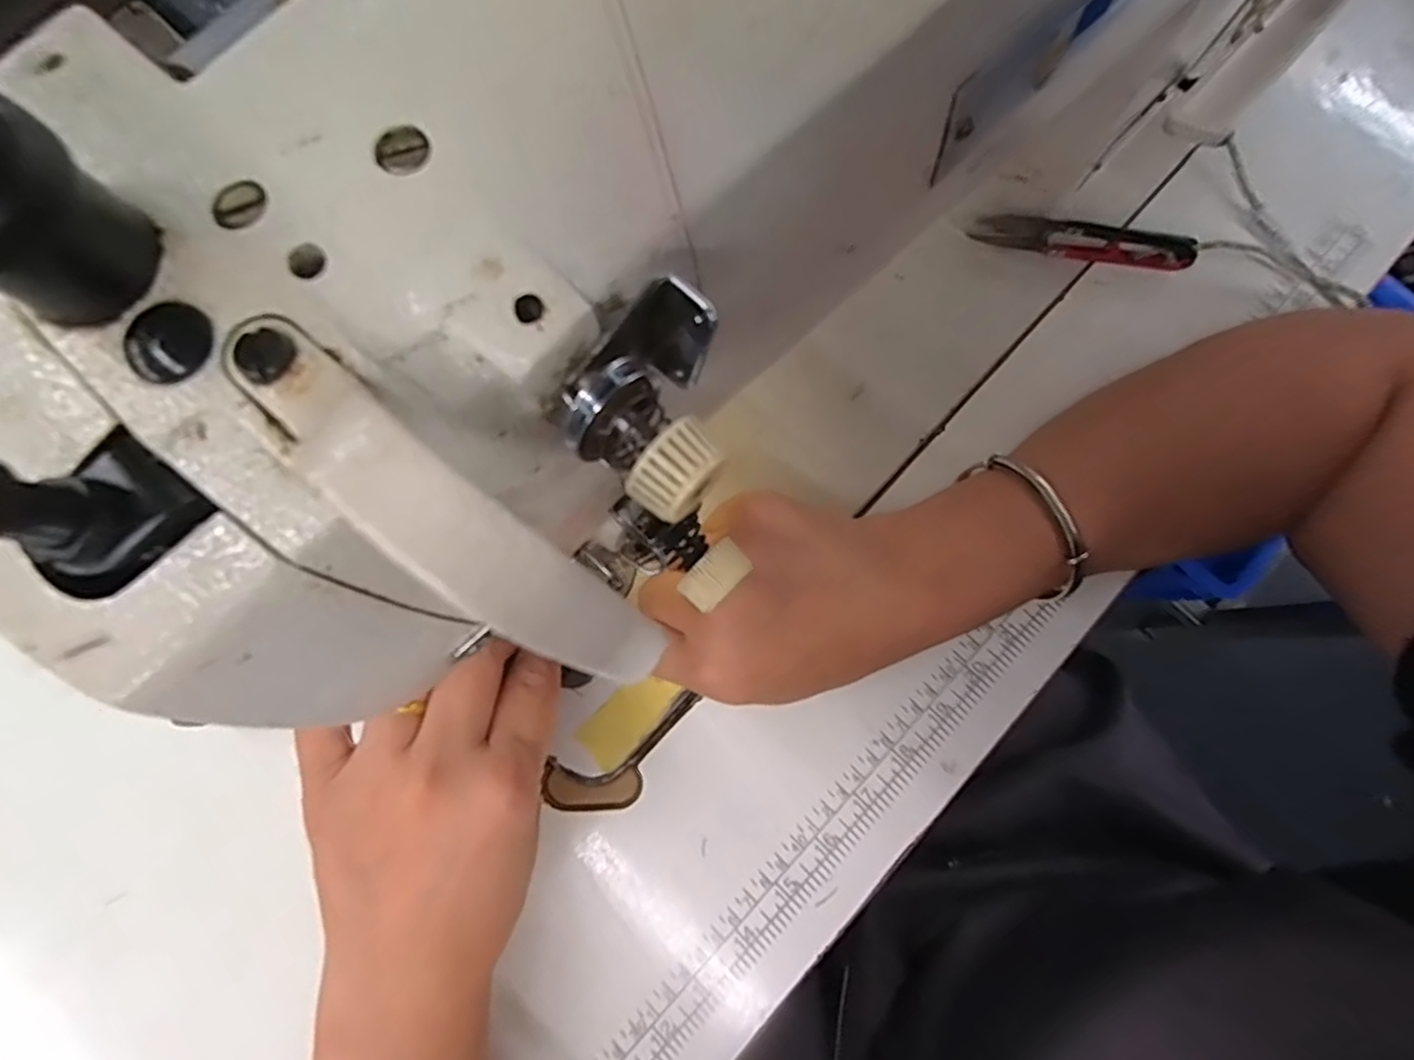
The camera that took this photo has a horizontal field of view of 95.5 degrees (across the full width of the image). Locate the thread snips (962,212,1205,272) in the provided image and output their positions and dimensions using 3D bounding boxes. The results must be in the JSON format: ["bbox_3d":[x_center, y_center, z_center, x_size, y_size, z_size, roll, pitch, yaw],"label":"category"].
[{"bbox_3d":[0.188,-0.145,0.319,0.103,0.021,0.011,9,80,2],"label":"thread snips"}]

